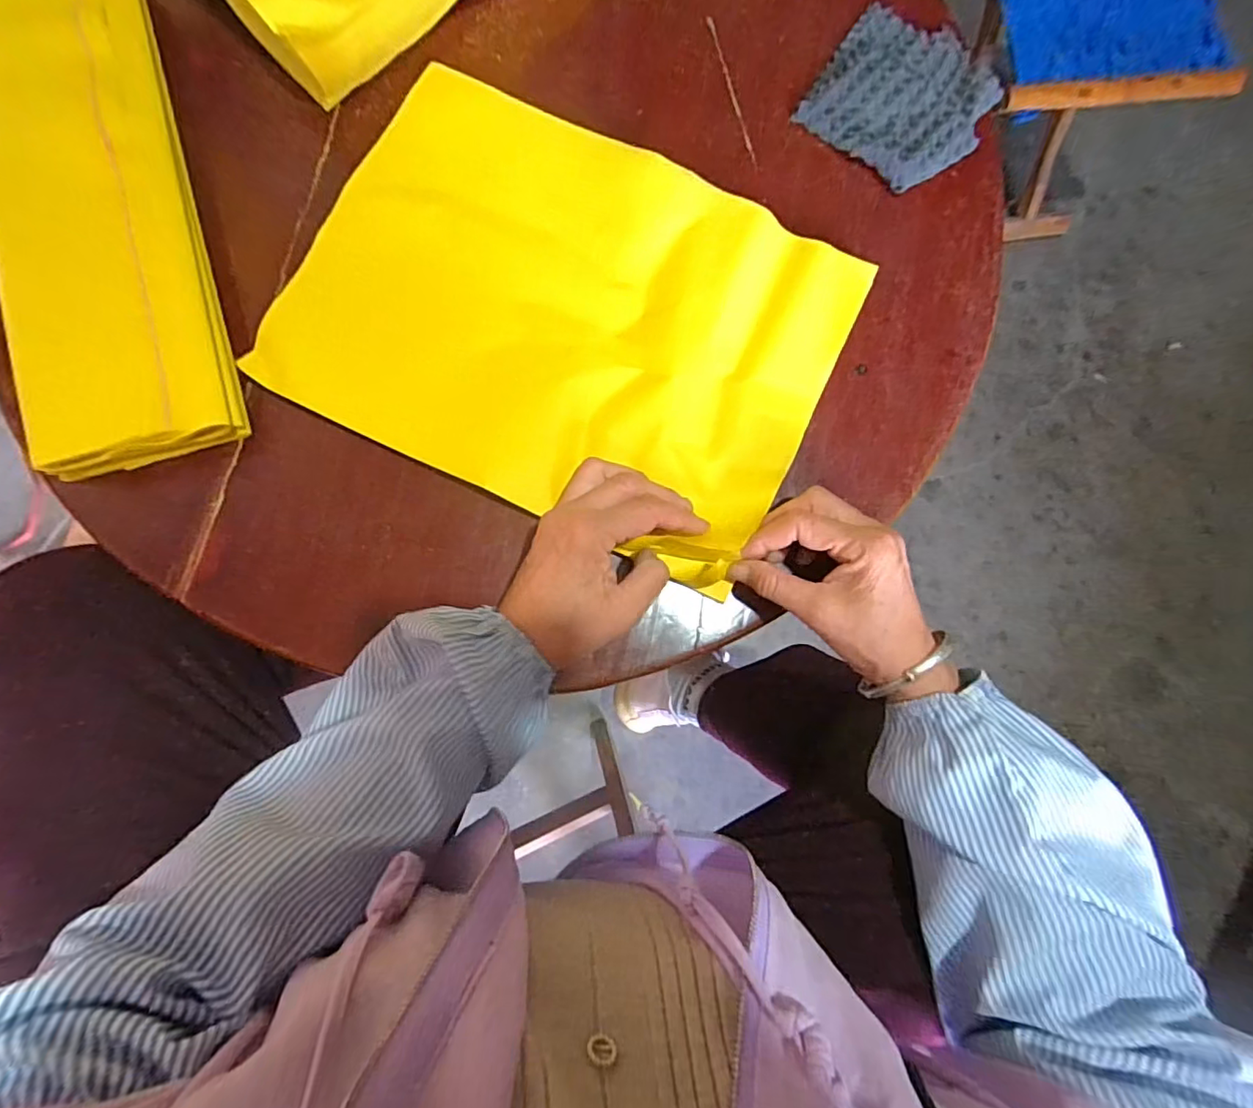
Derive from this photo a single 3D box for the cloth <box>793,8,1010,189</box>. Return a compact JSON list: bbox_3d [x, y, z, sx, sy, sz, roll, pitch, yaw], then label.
[{"bbox_3d":[0.212,-0.351,0.431,0.123,0.015,0.134,35,82,0],"label":"cloth"}]

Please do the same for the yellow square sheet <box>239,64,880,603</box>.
[{"bbox_3d":[-0.036,-0.159,0.389,0.349,0.025,0.259,26,82,-2],"label":"yellow square sheet"}]

